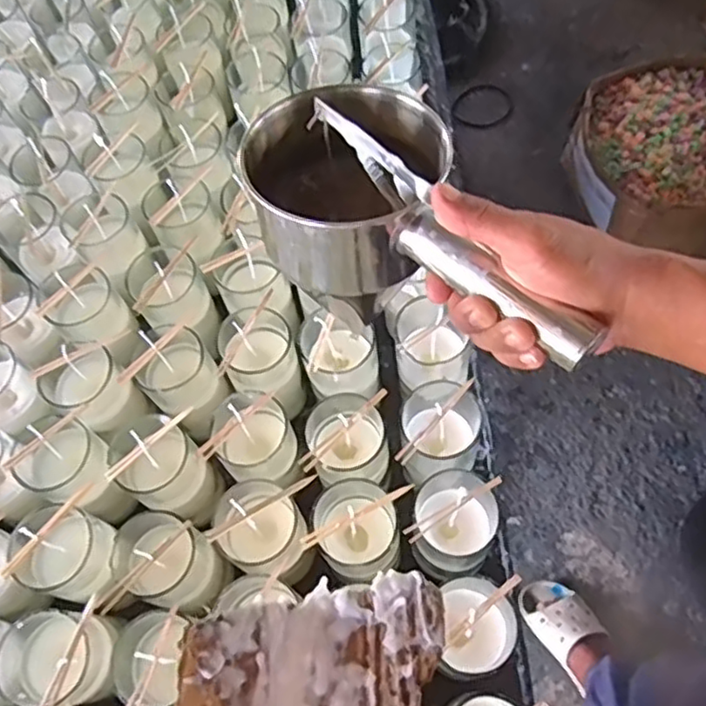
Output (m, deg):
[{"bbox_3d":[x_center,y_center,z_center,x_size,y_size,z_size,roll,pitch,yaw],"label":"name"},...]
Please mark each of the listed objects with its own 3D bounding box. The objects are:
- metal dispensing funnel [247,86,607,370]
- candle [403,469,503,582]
[{"bbox_3d":[0.041,-0.064,0.411,0.120,0.095,0.228,-36,69,-14],"label":"metal dispensing funnel"},{"bbox_3d":[0.084,0.144,0.566,0.070,0.097,0.076,-1,63,3],"label":"candle"}]

